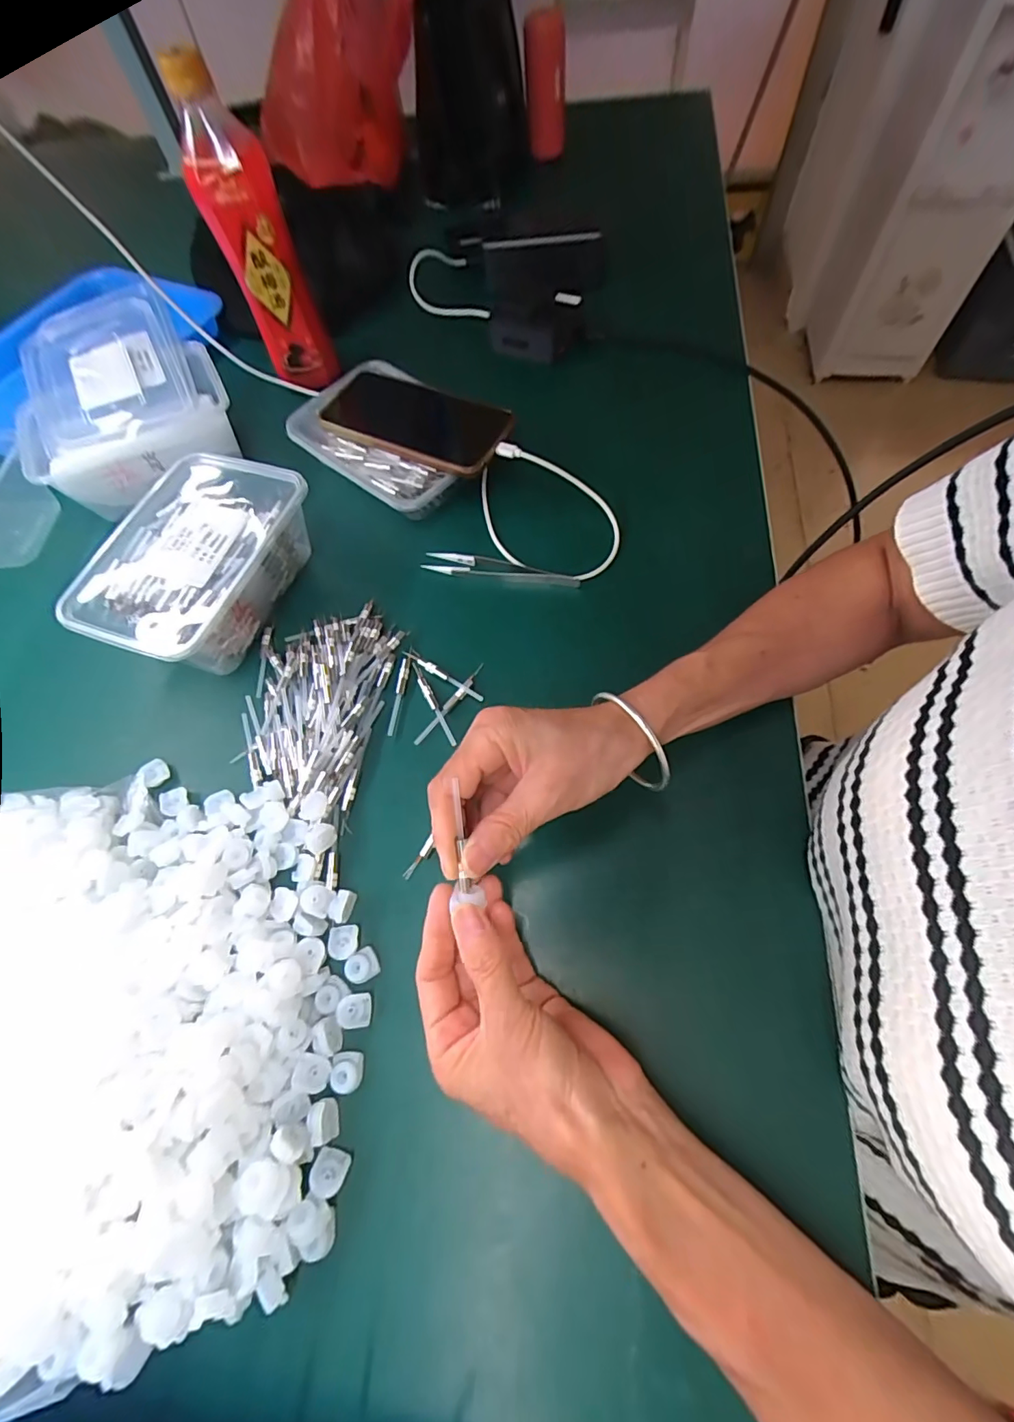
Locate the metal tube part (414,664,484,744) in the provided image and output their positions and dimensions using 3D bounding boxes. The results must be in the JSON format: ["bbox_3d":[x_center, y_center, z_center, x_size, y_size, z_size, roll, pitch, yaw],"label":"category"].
[{"bbox_3d":[-0.039,-0.006,0.367,0.008,0.007,0.075,35,71,17],"label":"metal tube part"}]

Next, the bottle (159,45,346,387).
[{"bbox_3d":[-0.211,-0.392,0.435,0.058,0.194,0.064,-33,67,-11],"label":"bottle"}]

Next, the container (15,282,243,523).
[{"bbox_3d":[-0.352,-0.288,0.480,0.169,0.072,0.214,-27,65,-8],"label":"container"}]

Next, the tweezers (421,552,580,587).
[{"bbox_3d":[-0.006,-0.111,0.409,0.123,0.015,0.017,13,66,10],"label":"tweezers"}]

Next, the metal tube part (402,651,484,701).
[{"bbox_3d":[-0.047,-0.026,0.374,0.073,0.006,0.007,33,70,16],"label":"metal tube part"}]

